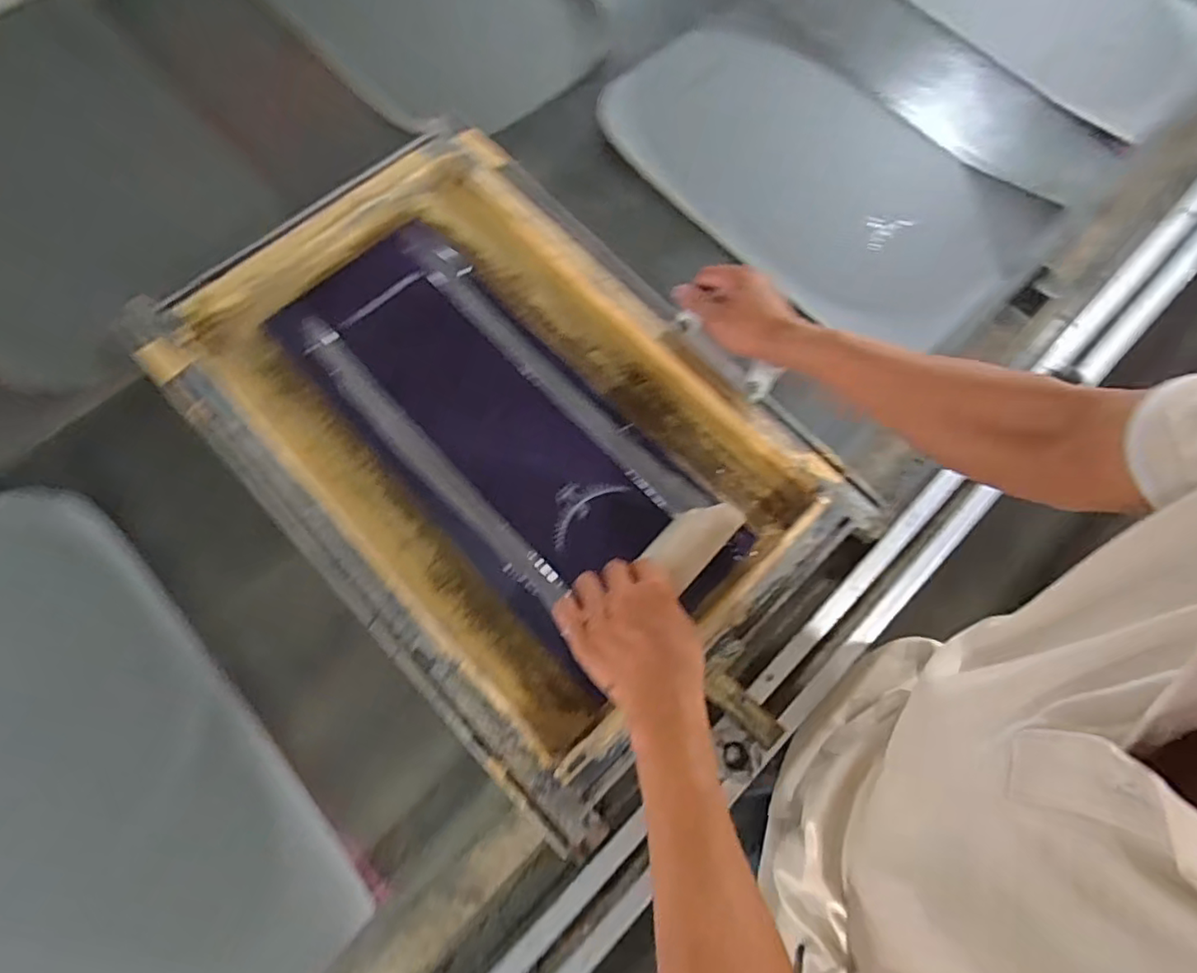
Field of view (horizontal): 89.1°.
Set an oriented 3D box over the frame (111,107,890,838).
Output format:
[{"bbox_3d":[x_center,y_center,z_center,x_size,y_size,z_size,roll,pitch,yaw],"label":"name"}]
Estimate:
[{"bbox_3d":[-0.094,-0.063,0.607,0.421,0.040,0.618,-42,80,-14],"label":"frame"}]

